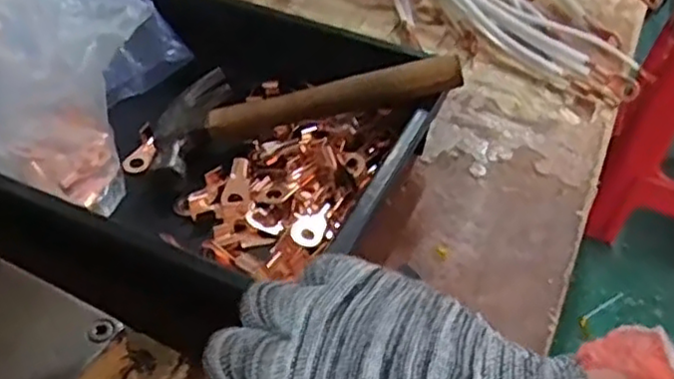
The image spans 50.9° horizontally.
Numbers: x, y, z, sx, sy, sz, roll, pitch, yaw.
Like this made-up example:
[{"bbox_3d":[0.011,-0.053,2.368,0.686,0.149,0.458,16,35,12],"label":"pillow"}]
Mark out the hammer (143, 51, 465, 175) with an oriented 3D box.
[{"bbox_3d":[-0.029,-0.055,0.492,0.231,0.035,0.098,-8,41,14],"label":"hammer"}]

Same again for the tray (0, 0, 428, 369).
[{"bbox_3d":[-0.093,-0.035,0.467,0.266,0.079,0.235,20,45,14],"label":"tray"}]

